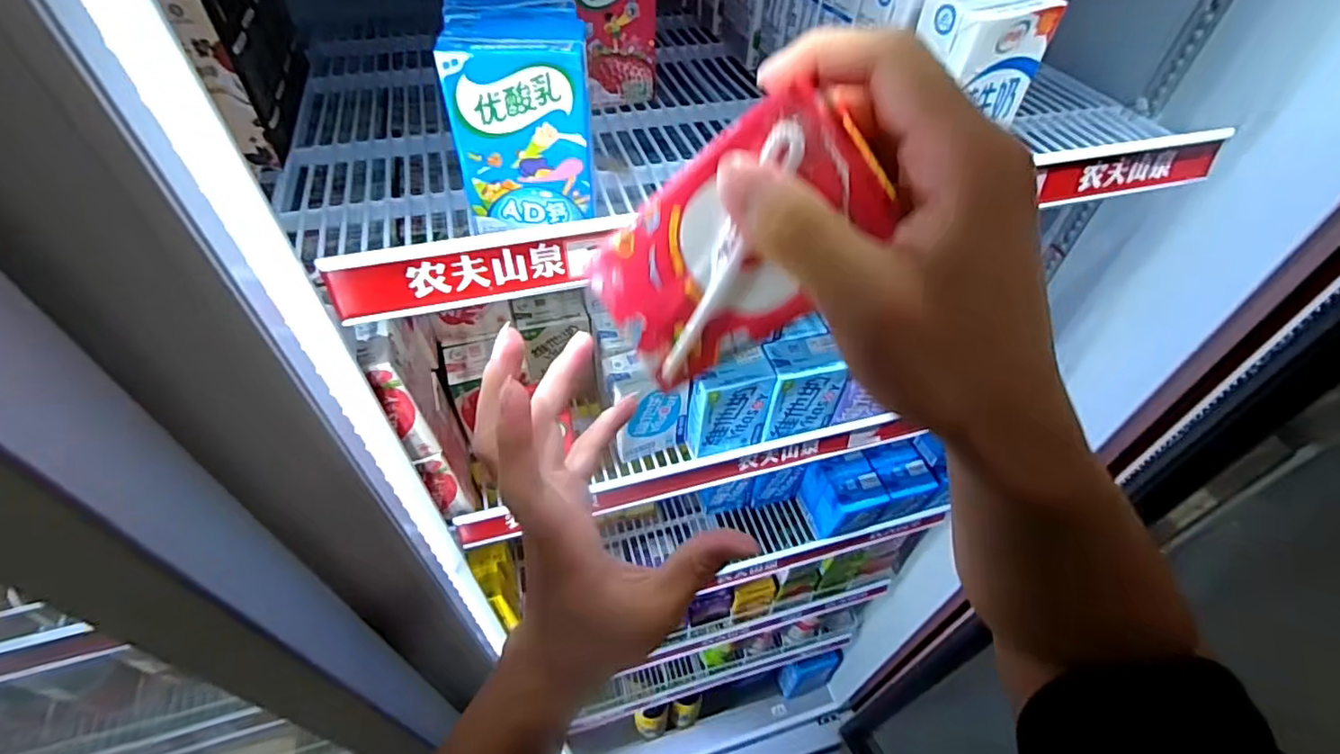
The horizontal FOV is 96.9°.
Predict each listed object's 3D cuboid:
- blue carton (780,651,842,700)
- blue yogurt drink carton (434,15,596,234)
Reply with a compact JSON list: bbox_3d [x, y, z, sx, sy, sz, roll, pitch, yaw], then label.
[{"bbox_3d":[0.320,0.664,1.344,0.115,0.181,0.055,-10,51,-12],"label":"blue carton"},{"bbox_3d":[-0.073,-0.121,0.304,0.064,0.100,0.037,-3,50,-6],"label":"blue yogurt drink carton"}]

